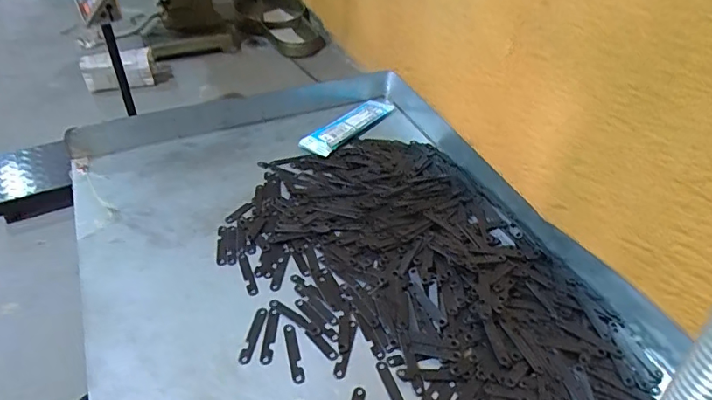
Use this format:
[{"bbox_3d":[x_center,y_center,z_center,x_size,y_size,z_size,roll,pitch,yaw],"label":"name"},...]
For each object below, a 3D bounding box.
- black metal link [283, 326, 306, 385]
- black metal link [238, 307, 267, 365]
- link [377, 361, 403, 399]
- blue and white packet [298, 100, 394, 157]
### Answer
[{"bbox_3d":[-0.047,0.116,0.392,0.009,0.004,0.050,-10,41,-12],"label":"black metal link"},{"bbox_3d":[-0.080,0.106,0.408,0.010,0.004,0.050,8,41,9],"label":"black metal link"},{"bbox_3d":[0.028,0.138,0.370,0.008,0.004,0.051,-14,42,-16],"label":"link"},{"bbox_3d":[-0.009,-0.094,0.636,0.039,0.014,0.140,26,46,27],"label":"blue and white packet"}]

